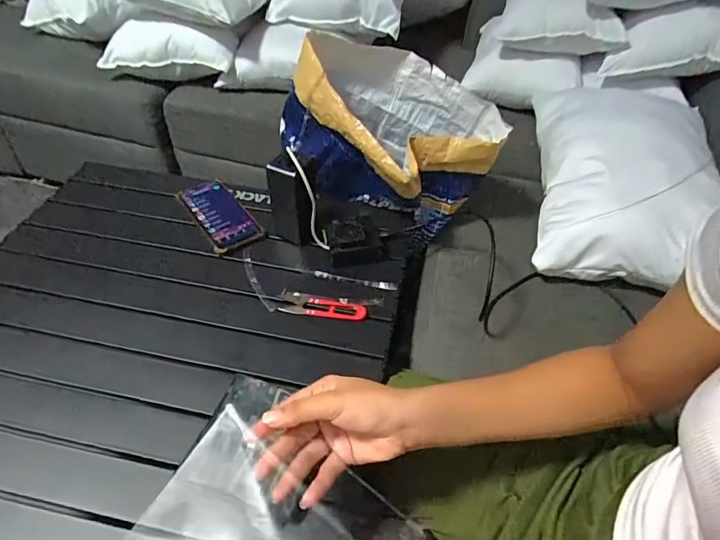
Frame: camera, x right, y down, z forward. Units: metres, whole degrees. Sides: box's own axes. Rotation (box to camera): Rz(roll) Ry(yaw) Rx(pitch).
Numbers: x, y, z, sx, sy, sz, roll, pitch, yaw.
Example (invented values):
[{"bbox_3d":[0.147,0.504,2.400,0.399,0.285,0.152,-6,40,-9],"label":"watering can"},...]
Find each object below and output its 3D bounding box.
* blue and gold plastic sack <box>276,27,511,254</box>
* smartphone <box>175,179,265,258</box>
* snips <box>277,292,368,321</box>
[{"bbox_3d":[0.047,-0.199,0.746,0.300,0.246,0.240,35,55,26],"label":"blue and gold plastic sack"},{"bbox_3d":[-0.223,-0.089,0.734,0.081,0.010,0.177,-28,54,-25],"label":"smartphone"},{"bbox_3d":[-0.049,0.050,0.617,0.116,0.009,0.030,9,47,6],"label":"snips"}]

